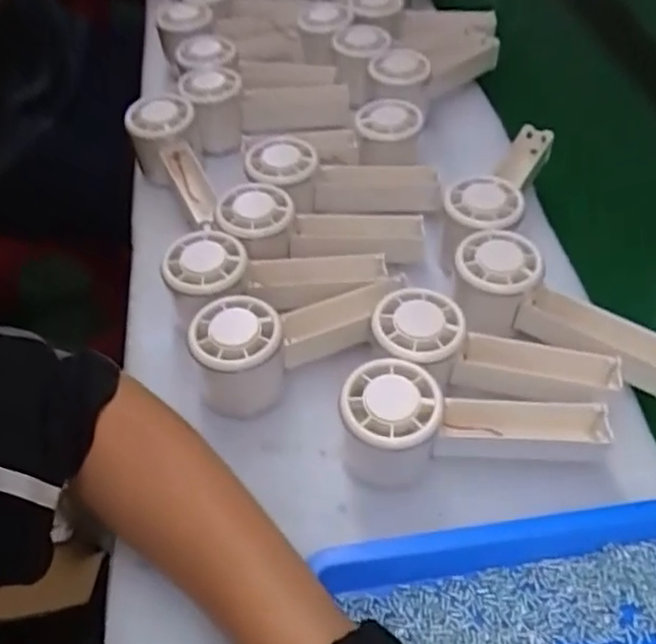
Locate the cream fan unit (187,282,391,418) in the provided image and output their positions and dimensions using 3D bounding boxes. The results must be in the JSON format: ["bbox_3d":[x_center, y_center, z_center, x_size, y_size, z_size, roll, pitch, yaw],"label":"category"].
[{"bbox_3d":[-0.026,0.009,0.450,0.129,0.061,0.058,-31,56,-21],"label":"cream fan unit"}]

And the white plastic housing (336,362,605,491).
[{"bbox_3d":[0.084,0.056,0.401,0.150,0.059,0.051,-7,51,-2],"label":"white plastic housing"}]

